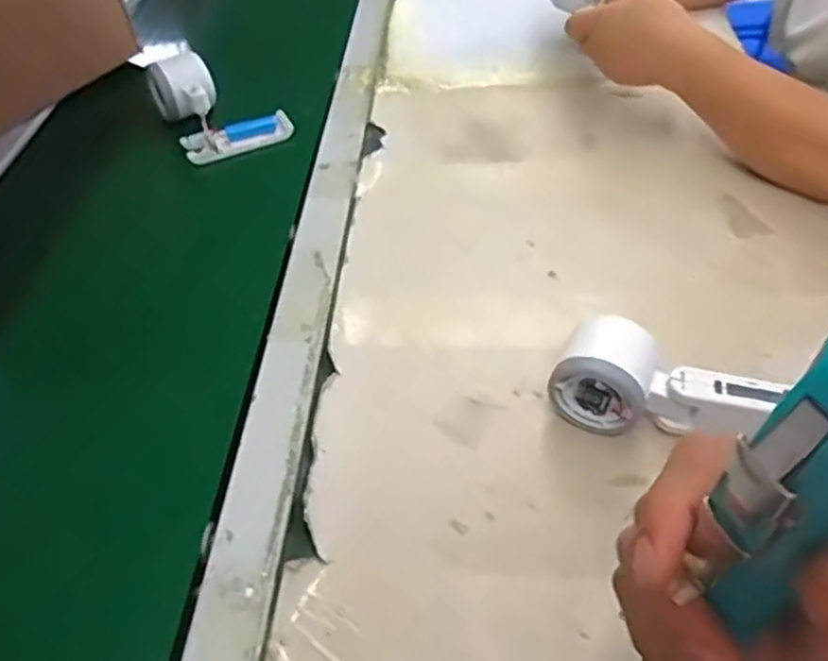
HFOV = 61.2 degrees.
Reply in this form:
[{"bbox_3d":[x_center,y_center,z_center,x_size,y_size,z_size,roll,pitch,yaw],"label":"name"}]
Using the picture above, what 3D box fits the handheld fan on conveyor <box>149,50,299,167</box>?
[{"bbox_3d":[-0.193,-0.228,0.693,0.105,0.053,0.123,-25,51,-20],"label":"handheld fan on conveyor"}]

